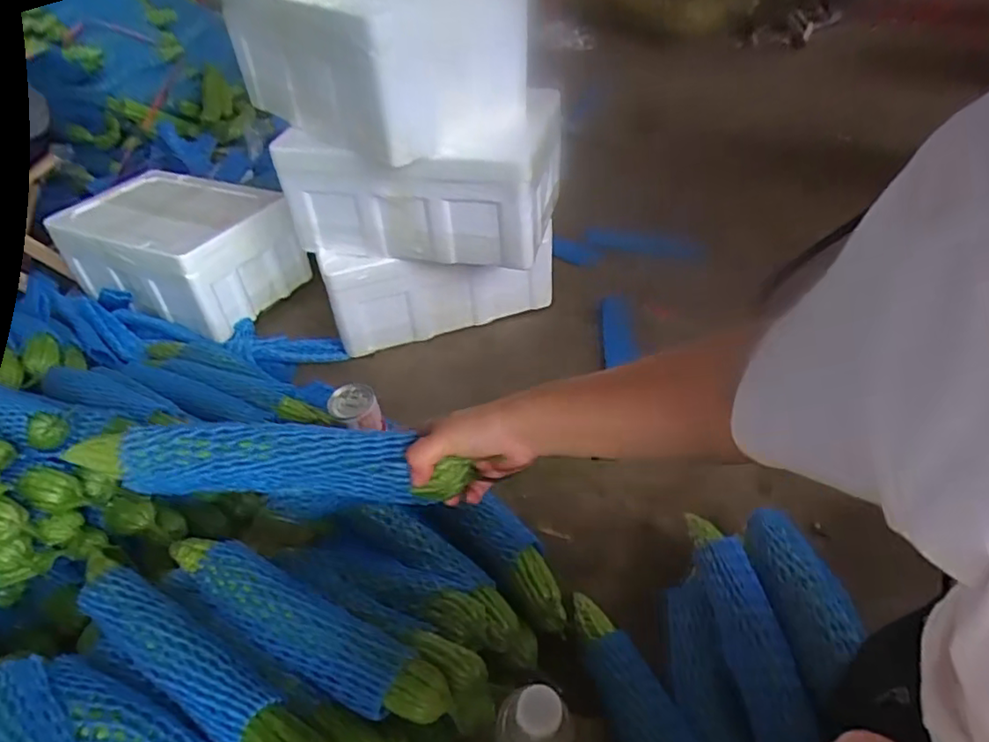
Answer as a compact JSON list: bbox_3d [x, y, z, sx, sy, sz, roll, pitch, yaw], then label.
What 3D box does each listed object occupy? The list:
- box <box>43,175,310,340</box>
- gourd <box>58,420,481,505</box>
[{"bbox_3d":[-0.587,-0.237,1.188,0.383,0.180,0.266,16,45,23],"label":"box"},{"bbox_3d":[-0.187,0.075,0.516,0.311,0.044,0.048,3,41,3],"label":"gourd"}]

